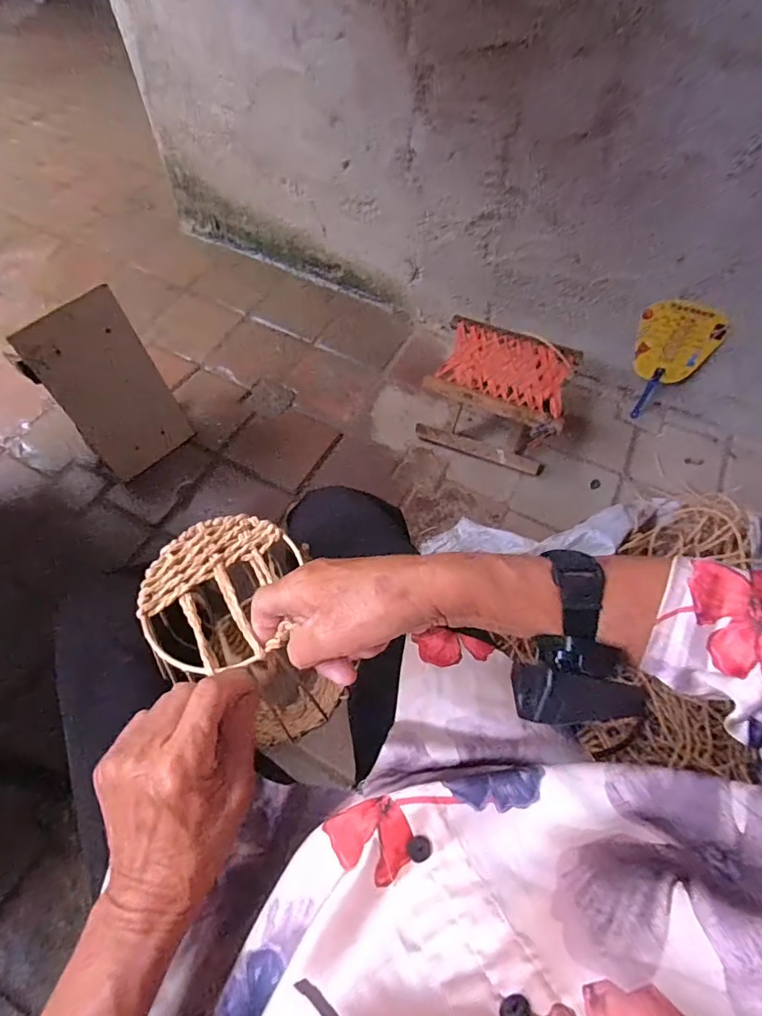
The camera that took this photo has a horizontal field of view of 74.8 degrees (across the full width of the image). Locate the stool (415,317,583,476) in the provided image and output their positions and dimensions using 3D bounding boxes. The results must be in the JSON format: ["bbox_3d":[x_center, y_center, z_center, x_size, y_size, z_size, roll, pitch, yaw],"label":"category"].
[{"bbox_3d":[0.254,-0.236,1.094,0.272,0.197,0.216,24,61,10],"label":"stool"}]

